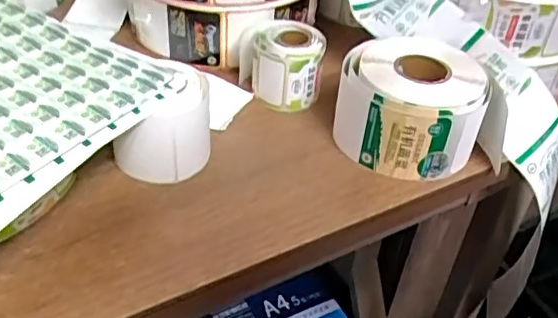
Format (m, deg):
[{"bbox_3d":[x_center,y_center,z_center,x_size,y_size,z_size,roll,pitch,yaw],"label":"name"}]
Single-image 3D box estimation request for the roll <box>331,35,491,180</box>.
[{"bbox_3d":[0.103,-0.043,0.483,0.109,0.070,0.104,3,40,-3],"label":"roll"}]

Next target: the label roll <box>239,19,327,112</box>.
[{"bbox_3d":[0.001,-0.086,0.533,0.072,0.053,0.070,2,40,-4],"label":"label roll"}]

